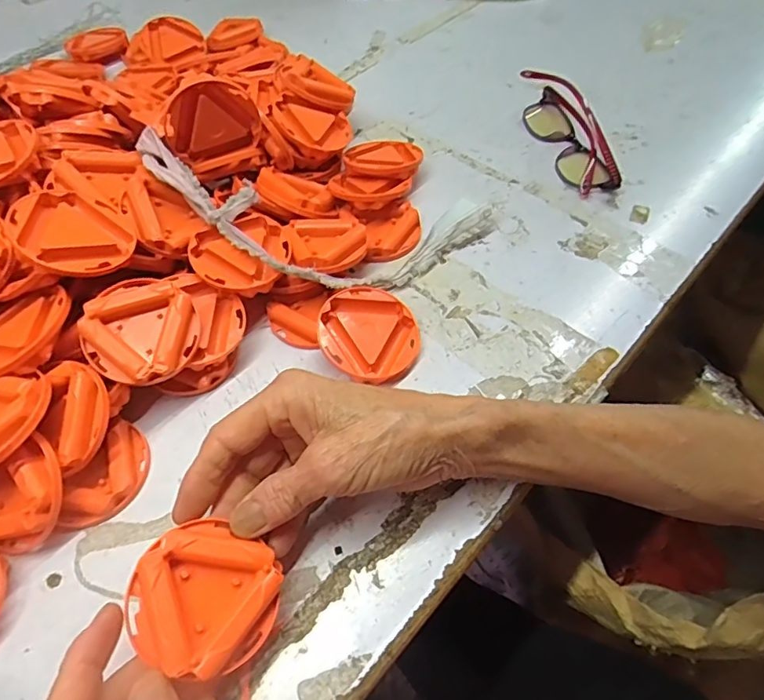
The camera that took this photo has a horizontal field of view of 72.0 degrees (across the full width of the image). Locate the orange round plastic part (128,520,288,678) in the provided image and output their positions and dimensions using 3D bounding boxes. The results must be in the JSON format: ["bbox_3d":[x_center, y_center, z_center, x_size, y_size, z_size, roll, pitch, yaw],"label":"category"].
[{"bbox_3d":[-0.077,0.108,0.230,0.061,0.014,0.061,12,58,-20],"label":"orange round plastic part"}]

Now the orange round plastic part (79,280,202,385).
[{"bbox_3d":[-0.139,-0.011,0.305,0.062,0.015,0.062,3,71,-9],"label":"orange round plastic part"}]

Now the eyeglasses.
[{"bbox_3d":[0.154,-0.185,0.435,0.034,0.046,0.128,-11,55,-6],"label":"eyeglasses"}]

